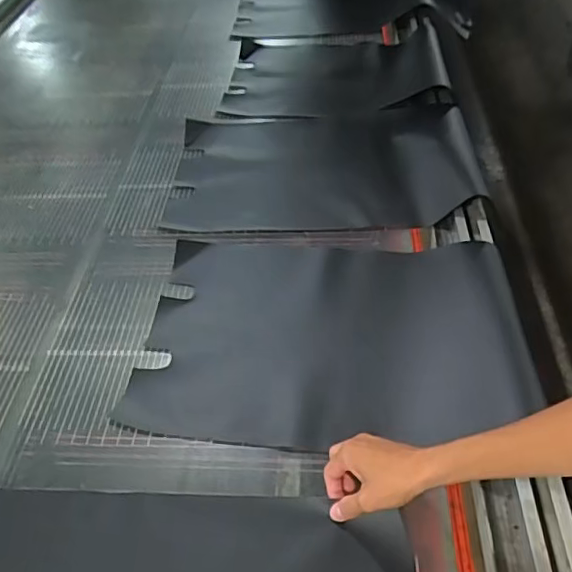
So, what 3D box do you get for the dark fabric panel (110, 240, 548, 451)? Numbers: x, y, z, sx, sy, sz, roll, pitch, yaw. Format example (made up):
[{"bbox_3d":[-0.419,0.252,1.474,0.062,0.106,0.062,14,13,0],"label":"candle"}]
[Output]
[{"bbox_3d":[0.062,0.061,0.774,0.506,0.054,0.332,0,48,7],"label":"dark fabric panel"}]

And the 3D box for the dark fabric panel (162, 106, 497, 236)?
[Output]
[{"bbox_3d":[0.074,-0.205,1.048,0.537,0.094,0.338,-3,46,3],"label":"dark fabric panel"}]

